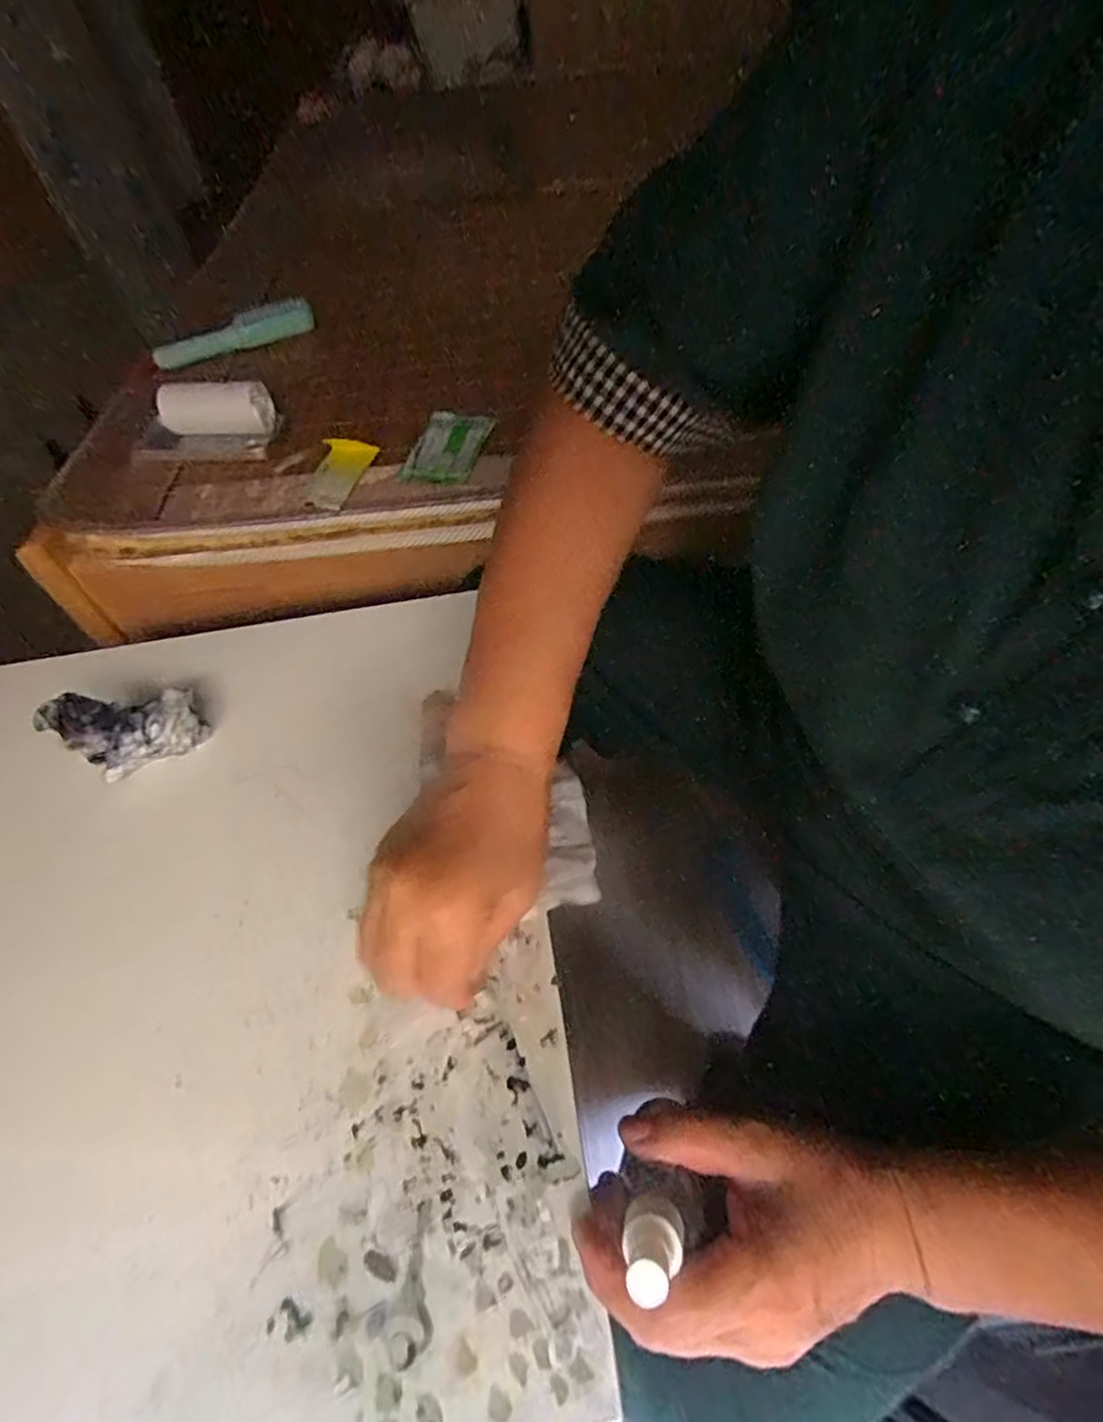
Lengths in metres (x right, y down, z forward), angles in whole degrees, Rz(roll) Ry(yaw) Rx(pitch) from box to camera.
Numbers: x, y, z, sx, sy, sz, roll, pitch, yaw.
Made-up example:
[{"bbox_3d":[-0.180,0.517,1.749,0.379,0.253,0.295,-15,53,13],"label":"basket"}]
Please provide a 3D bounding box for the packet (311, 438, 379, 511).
[{"bbox_3d":[-0.196,-0.221,0.574,0.045,0.013,0.089,10,56,12],"label":"packet"}]

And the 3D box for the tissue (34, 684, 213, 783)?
[{"bbox_3d":[-0.263,0.006,0.391,0.075,0.054,0.051,-30,58,-16],"label":"tissue"}]

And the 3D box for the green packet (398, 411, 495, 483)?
[{"bbox_3d":[-0.101,-0.259,0.611,0.070,0.008,0.103,9,56,11],"label":"green packet"}]

